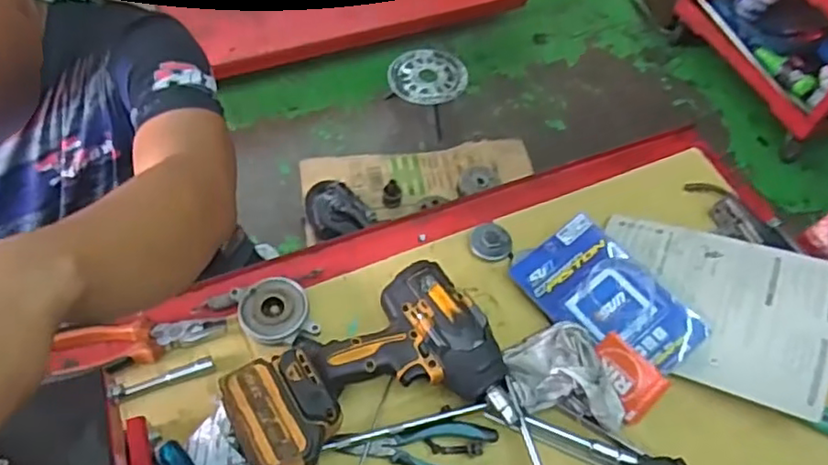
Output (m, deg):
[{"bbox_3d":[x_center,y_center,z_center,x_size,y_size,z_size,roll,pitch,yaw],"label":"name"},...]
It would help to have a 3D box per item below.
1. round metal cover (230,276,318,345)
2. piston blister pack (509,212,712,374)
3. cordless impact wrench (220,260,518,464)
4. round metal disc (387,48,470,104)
[{"bbox_3d":[-0.155,0.091,0.709,0.073,0.025,0.081,-19,60,-17],"label":"round metal cover"},{"bbox_3d":[0.228,0.075,0.743,0.124,0.034,0.207,-43,65,-8],"label":"piston blister pack"},{"bbox_3d":[-0.041,0.149,0.638,0.264,0.095,0.171,-25,62,-20],"label":"cordless impact wrench"},{"bbox_3d":[0.036,-0.449,1.806,0.218,0.025,0.204,2,56,-3],"label":"round metal disc"}]

